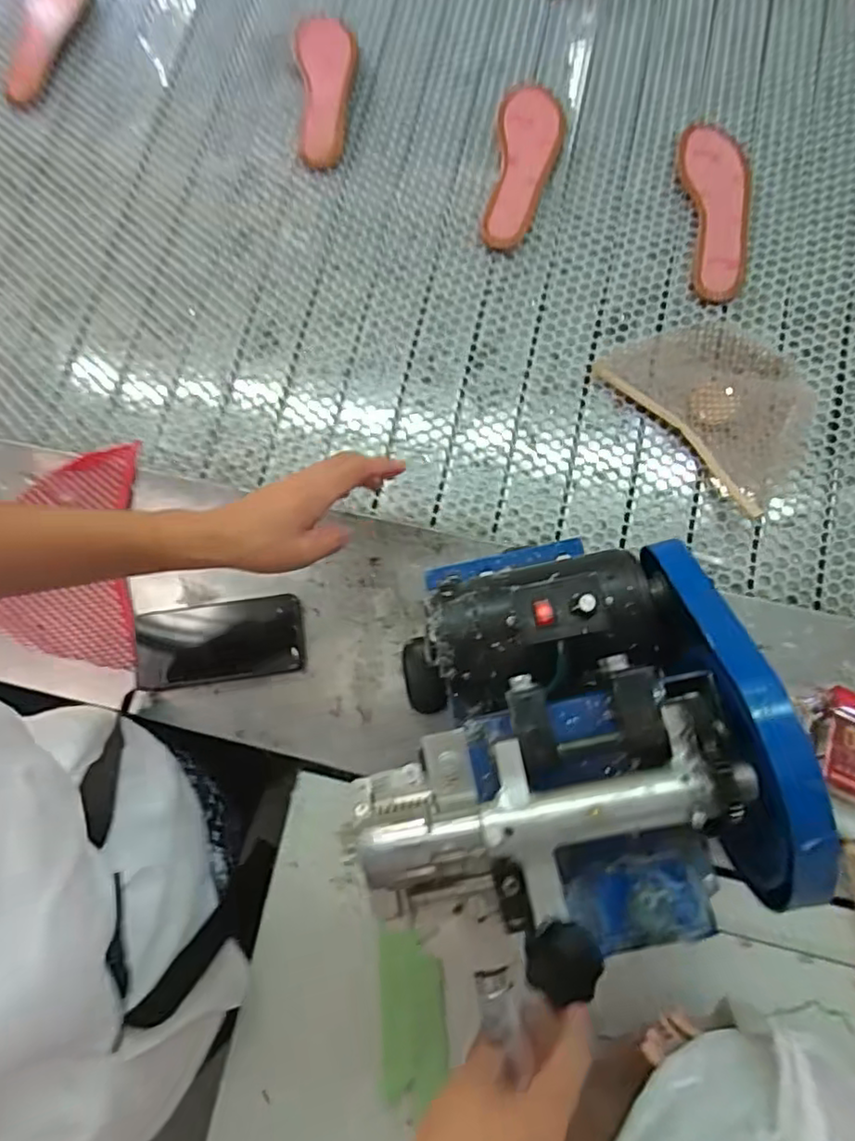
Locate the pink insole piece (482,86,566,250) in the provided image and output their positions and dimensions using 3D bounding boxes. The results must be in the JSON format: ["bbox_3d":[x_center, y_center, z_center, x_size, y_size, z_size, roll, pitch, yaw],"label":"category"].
[{"bbox_3d":[0.113,-0.470,0.732,0.075,0.018,0.223,7,80,5],"label":"pink insole piece"}]

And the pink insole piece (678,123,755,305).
[{"bbox_3d":[0.332,-0.402,0.708,0.078,0.016,0.222,-3,79,3],"label":"pink insole piece"}]

